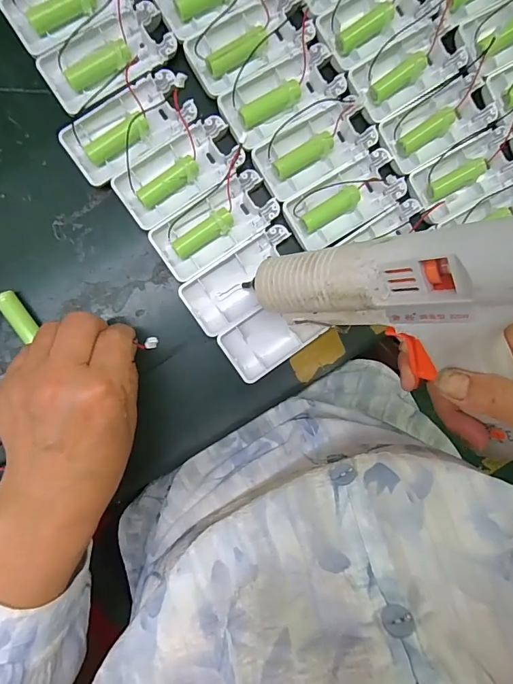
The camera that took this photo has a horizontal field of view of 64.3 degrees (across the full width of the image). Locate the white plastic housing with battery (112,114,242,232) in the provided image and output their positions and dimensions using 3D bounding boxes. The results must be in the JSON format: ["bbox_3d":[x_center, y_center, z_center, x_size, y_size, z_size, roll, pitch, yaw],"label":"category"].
[{"bbox_3d":[-0.057,-0.125,0.305,0.092,0.018,0.042,-35,95,-5],"label":"white plastic housing with battery"}]

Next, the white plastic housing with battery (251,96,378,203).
[{"bbox_3d":[0.044,-0.148,0.314,0.091,0.017,0.045,-32,94,-5],"label":"white plastic housing with battery"}]

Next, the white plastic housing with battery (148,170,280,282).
[{"bbox_3d":[-0.031,-0.088,0.310,0.092,0.017,0.044,-36,95,-5],"label":"white plastic housing with battery"}]

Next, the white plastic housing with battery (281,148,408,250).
[{"bbox_3d":[0.068,-0.110,0.319,0.092,0.016,0.044,-33,94,-5],"label":"white plastic housing with battery"}]

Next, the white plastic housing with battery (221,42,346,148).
[{"bbox_3d":[0.020,-0.185,0.309,0.091,0.016,0.042,-33,94,-5],"label":"white plastic housing with battery"}]

